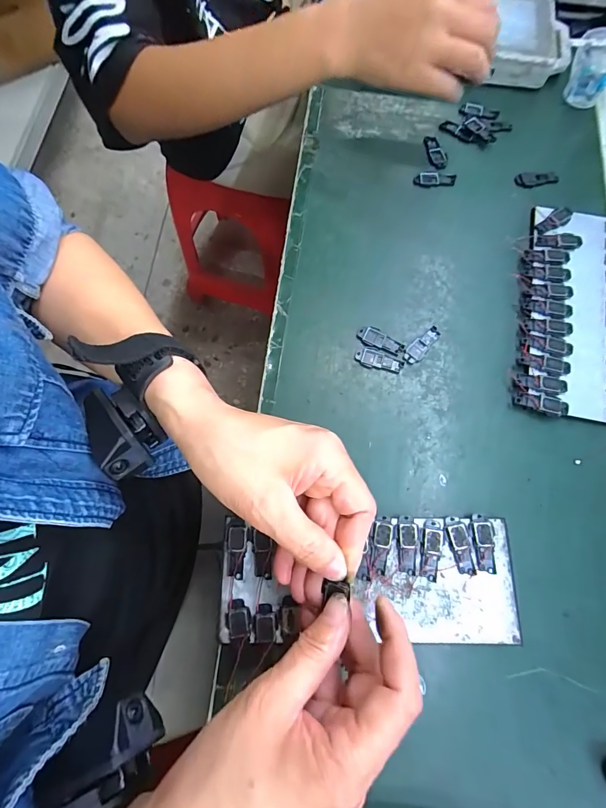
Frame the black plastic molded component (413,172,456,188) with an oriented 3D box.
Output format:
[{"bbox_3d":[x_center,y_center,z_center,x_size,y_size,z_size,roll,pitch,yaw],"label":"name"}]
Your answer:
[{"bbox_3d":[0.129,-0.221,0.384,0.040,0.004,0.016,1,73,0],"label":"black plastic molded component"}]

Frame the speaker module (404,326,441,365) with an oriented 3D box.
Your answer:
[{"bbox_3d":[0.101,-0.050,0.330,0.014,0.004,0.040,41,77,11],"label":"speaker module"}]

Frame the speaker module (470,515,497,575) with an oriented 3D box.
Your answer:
[{"bbox_3d":[0.128,0.099,0.278,0.016,0.004,0.038,-1,73,-1],"label":"speaker module"}]

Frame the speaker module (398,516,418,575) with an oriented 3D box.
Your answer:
[{"bbox_3d":[0.075,0.100,0.279,0.013,0.004,0.039,3,73,1],"label":"speaker module"}]

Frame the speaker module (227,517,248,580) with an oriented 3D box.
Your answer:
[{"bbox_3d":[-0.047,0.103,0.276,0.013,0.004,0.038,3,73,1],"label":"speaker module"}]

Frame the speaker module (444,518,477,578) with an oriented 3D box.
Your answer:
[{"bbox_3d":[0.112,0.101,0.278,0.014,0.004,0.039,-8,73,-3],"label":"speaker module"}]

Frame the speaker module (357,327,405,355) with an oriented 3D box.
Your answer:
[{"bbox_3d":[0.066,-0.054,0.330,0.040,0.004,0.015,26,75,8],"label":"speaker module"}]

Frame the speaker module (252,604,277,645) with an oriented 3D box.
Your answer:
[{"bbox_3d":[-0.026,0.148,0.263,0.016,0.004,0.023,4,73,1],"label":"speaker module"}]

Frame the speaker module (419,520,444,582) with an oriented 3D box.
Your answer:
[{"bbox_3d":[0.091,0.104,0.278,0.015,0.004,0.040,11,73,3],"label":"speaker module"}]

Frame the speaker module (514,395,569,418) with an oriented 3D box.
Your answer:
[{"bbox_3d":[0.190,0.001,0.312,0.039,0.010,0.014,16,74,5],"label":"speaker module"}]

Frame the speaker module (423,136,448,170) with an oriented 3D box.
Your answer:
[{"bbox_3d":[0.133,-0.254,0.393,0.015,0.004,0.045,-11,73,-3],"label":"speaker module"}]

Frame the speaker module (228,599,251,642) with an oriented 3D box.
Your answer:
[{"bbox_3d":[-0.043,0.145,0.263,0.014,0.004,0.024,-4,73,-1],"label":"speaker module"}]

